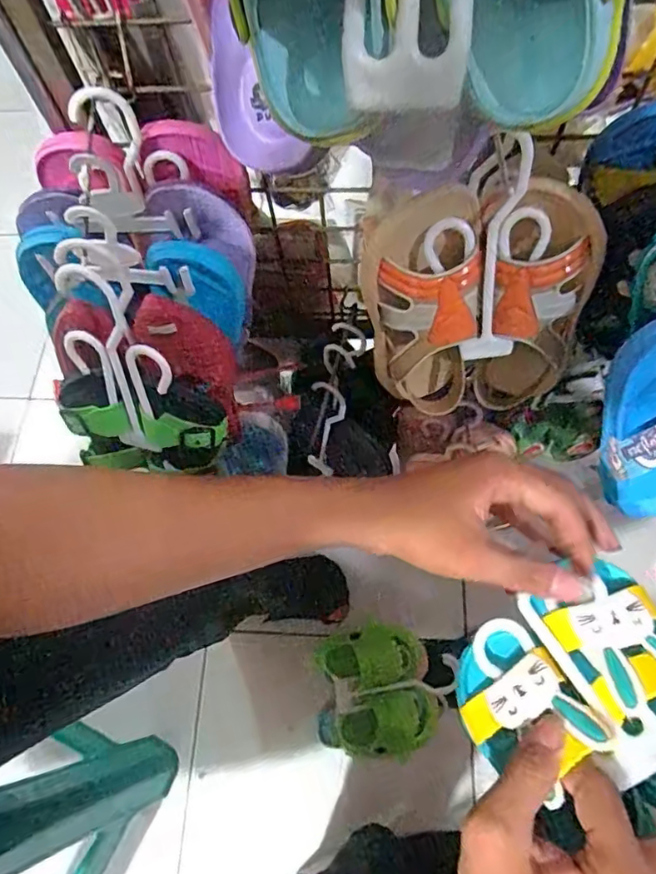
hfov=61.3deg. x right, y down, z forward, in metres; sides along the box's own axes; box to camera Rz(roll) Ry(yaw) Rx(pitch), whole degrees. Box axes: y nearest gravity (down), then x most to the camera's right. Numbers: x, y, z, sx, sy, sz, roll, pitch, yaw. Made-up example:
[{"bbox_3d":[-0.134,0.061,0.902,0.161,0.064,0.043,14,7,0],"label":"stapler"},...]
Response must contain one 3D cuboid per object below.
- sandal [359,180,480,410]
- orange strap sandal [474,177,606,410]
[{"bbox_3d":[0.084,-0.087,0.439,0.098,0.219,0.060,-18,52,-8],"label":"sandal"},{"bbox_3d":[0.157,-0.098,0.426,0.079,0.187,0.055,4,43,13],"label":"orange strap sandal"}]

